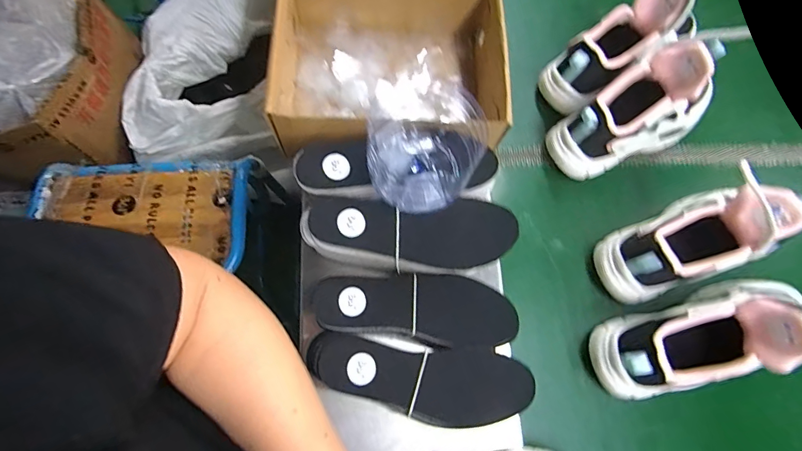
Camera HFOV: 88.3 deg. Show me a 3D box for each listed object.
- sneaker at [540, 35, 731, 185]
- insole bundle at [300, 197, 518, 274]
[{"bbox_3d":[0.318,-0.155,0.542,0.236,0.145,0.094,-25,74,-10],"label":"sneaker"},{"bbox_3d":[0.008,0.012,0.439,0.215,0.051,0.066,1,71,-2],"label":"insole bundle"}]

